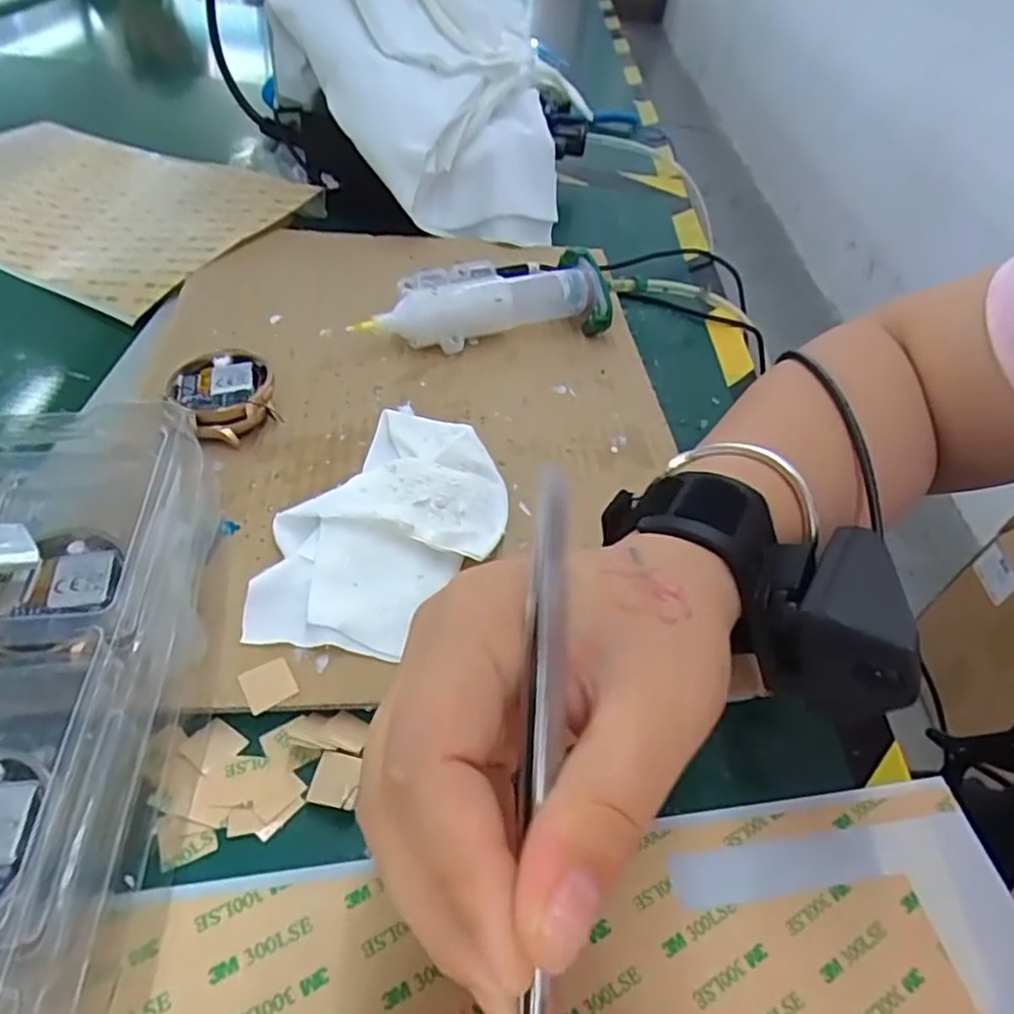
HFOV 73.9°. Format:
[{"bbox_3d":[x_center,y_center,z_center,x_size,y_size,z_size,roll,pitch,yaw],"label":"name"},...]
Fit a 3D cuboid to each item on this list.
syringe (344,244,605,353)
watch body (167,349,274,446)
[{"bbox_3d":[-0.011,-0.108,0.363,0.134,0.032,0.038,-13,49,-21],"label":"syringe"},{"bbox_3d":[-0.125,-0.048,0.299,0.041,0.019,0.048,-13,50,-21],"label":"watch body"}]

